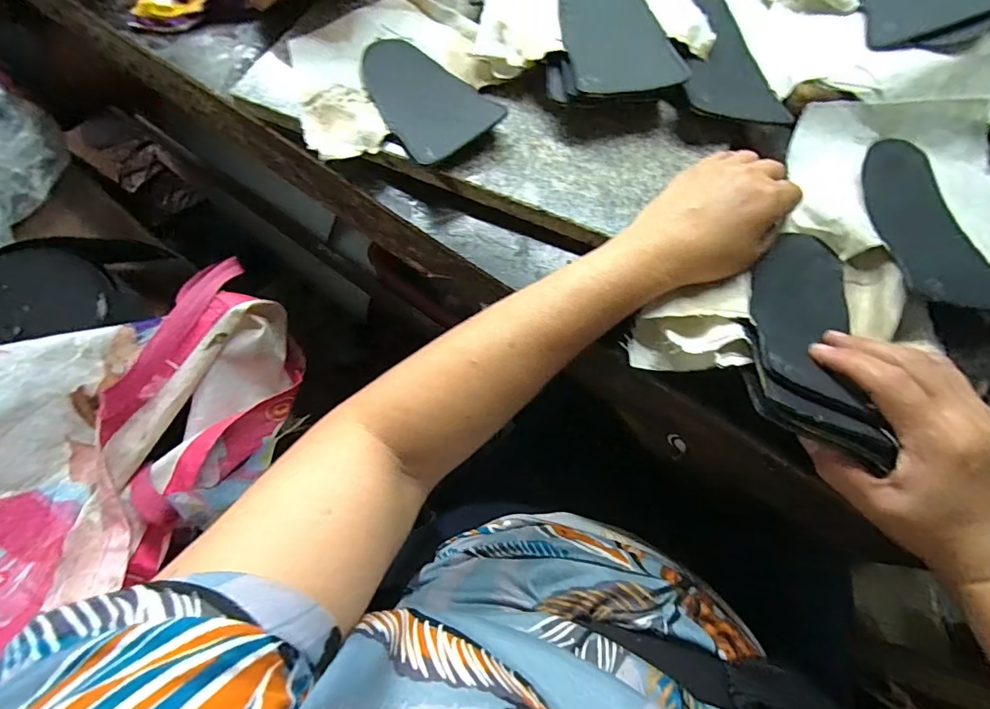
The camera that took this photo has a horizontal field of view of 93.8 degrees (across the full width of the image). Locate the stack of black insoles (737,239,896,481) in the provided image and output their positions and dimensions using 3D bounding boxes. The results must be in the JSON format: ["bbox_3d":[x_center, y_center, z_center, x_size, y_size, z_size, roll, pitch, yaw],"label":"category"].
[{"bbox_3d":[0.202,-0.016,0.297,0.081,0.025,0.163,20,52,8],"label":"stack of black insoles"}]

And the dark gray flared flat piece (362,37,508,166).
[{"bbox_3d":[-0.063,-0.216,0.385,0.083,0.006,0.136,-38,73,-13],"label":"dark gray flared flat piece"}]

